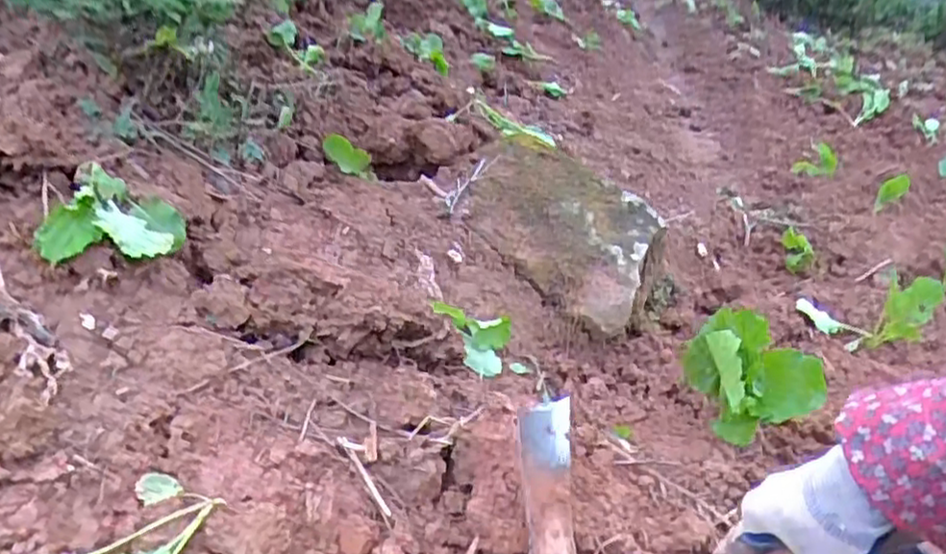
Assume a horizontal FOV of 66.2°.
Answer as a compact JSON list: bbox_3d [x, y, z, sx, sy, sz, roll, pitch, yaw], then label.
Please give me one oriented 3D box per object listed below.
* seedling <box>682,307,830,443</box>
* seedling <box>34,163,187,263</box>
[{"bbox_3d":[0.338,0.117,0.878,0.118,0.139,0.118,-3,32,-10],"label":"seedling"},{"bbox_3d":[-0.373,-0.065,0.755,0.129,0.052,0.105,1,31,-3],"label":"seedling"}]

